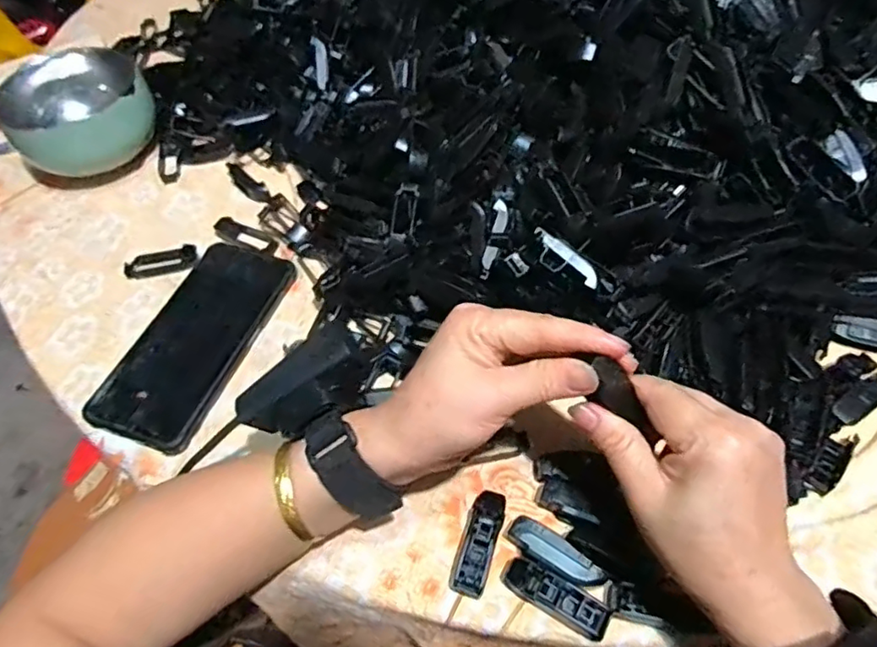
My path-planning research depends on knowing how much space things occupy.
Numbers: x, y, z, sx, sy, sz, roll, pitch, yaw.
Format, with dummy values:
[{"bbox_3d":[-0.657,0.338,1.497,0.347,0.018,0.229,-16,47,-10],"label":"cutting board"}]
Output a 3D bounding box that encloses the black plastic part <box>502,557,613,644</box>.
[{"bbox_3d":[0.063,0.147,0.314,0.057,0.011,0.019,25,60,20],"label":"black plastic part"}]

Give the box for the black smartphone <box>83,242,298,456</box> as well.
[{"bbox_3d":[-0.172,0.009,0.421,0.080,0.009,0.164,16,58,15],"label":"black smartphone"}]

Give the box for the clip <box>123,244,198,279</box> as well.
[{"bbox_3d":[-0.219,-0.048,0.465,0.056,0.009,0.022,-6,55,0],"label":"clip"}]

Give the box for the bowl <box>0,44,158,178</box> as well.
[{"bbox_3d":[-0.330,-0.198,0.538,0.126,0.059,0.118,-28,58,-15],"label":"bowl"}]

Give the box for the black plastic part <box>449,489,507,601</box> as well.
[{"bbox_3d":[0.023,0.124,0.332,0.019,0.012,0.056,15,57,14],"label":"black plastic part"}]

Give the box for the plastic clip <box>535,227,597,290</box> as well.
[{"bbox_3d":[0.082,-0.043,0.374,0.011,0.007,0.052,-41,77,-22],"label":"plastic clip"}]

